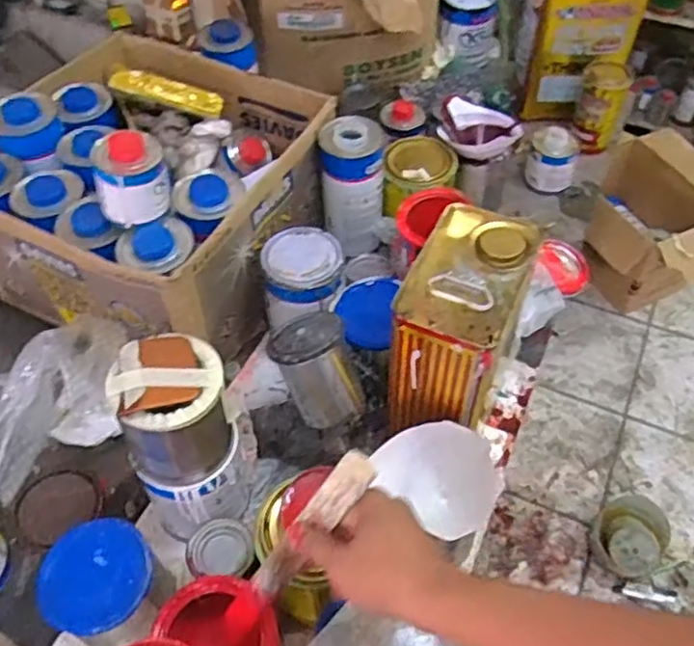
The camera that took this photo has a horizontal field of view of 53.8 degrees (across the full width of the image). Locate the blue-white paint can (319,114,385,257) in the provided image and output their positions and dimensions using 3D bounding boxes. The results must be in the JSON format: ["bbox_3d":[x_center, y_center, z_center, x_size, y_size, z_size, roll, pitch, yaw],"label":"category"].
[{"bbox_3d":[0.009,-0.187,0.951,0.086,0.178,0.077,1,52,2],"label":"blue-white paint can"}]

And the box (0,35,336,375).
[{"bbox_3d":[-0.258,-0.204,0.914,0.394,0.253,0.399,23,56,18],"label":"box"}]

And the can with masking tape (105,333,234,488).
[{"bbox_3d":[-0.160,0.084,0.643,0.093,0.134,0.088,-1,52,1],"label":"can with masking tape"}]

